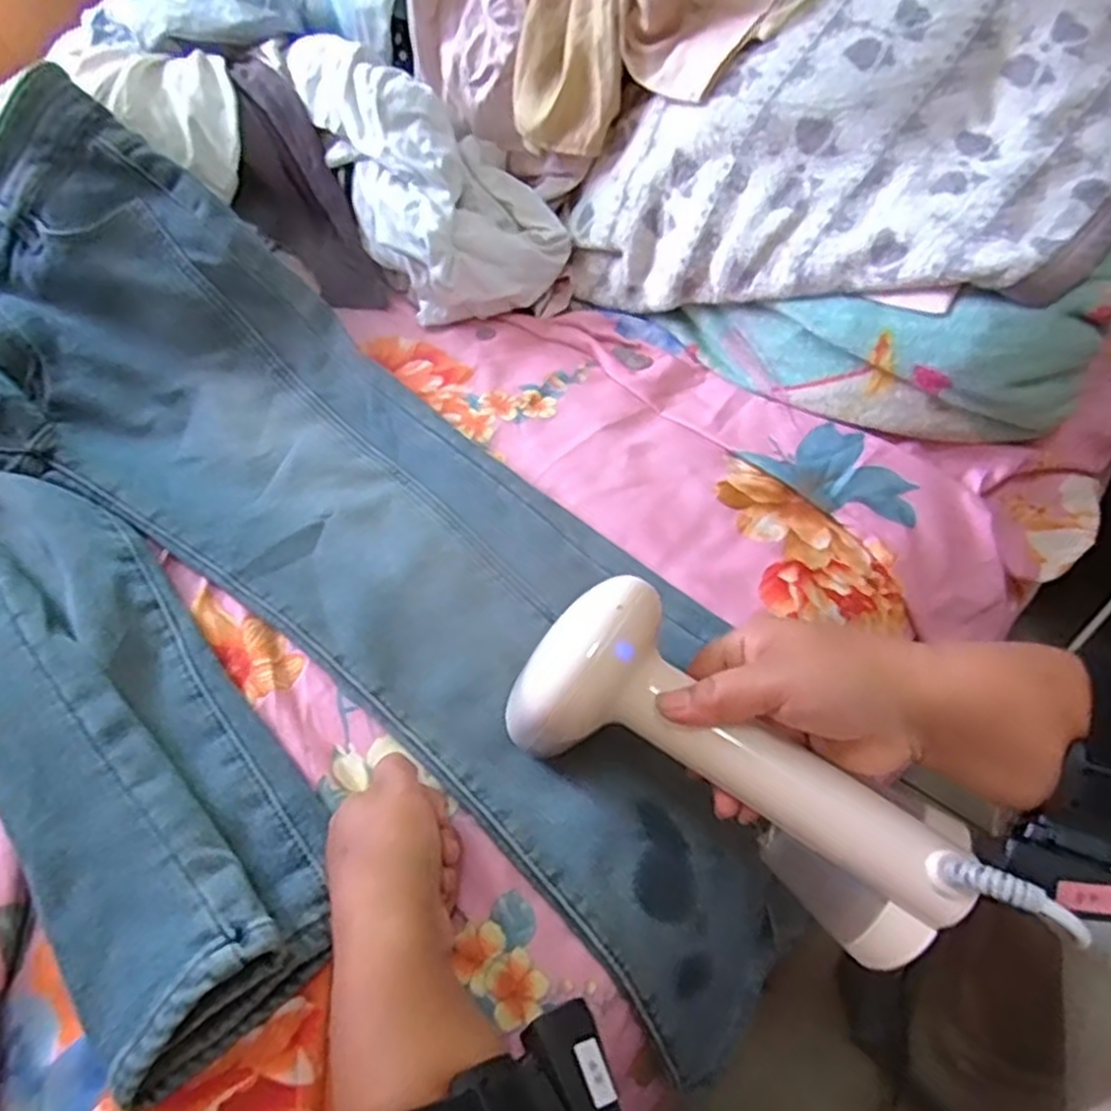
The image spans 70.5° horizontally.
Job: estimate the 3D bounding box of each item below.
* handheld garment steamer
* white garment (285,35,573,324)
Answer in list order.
[{"bbox_3d":[0.099,0.110,0.386,0.256,0.089,0.092,33,57,10],"label":"handheld garment steamer"},{"bbox_3d":[-0.130,-0.365,0.719,0.154,0.103,0.337,-39,86,-27],"label":"white garment"}]

